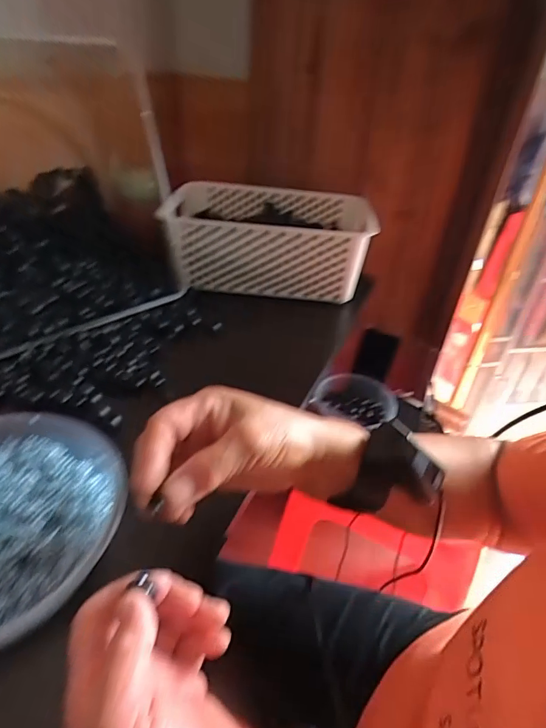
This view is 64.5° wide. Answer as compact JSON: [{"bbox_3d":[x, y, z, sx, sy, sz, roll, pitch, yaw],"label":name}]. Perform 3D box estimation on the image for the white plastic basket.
[{"bbox_3d":[0.001,-0.203,0.700,0.305,0.111,0.209,5,37,0],"label":"white plastic basket"}]

